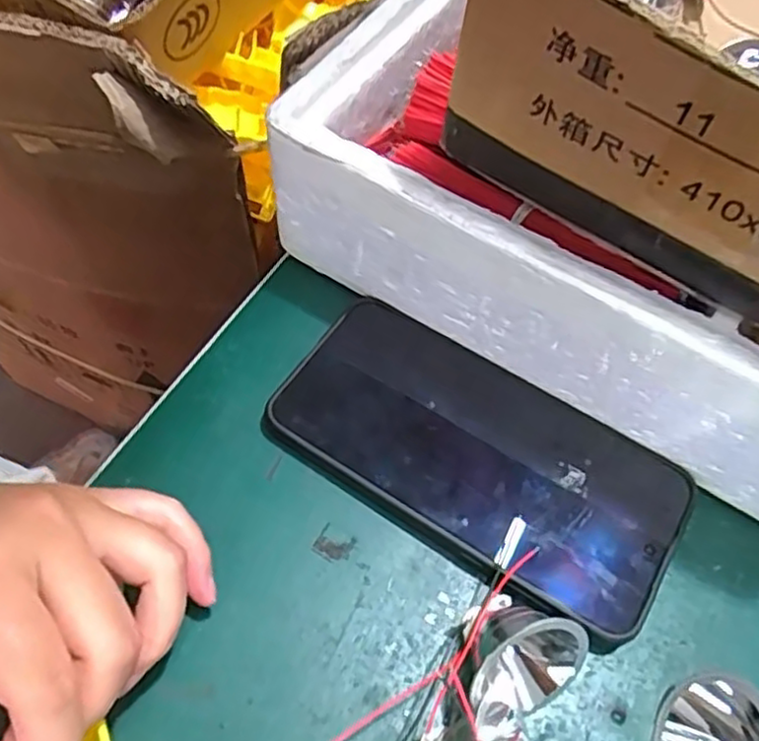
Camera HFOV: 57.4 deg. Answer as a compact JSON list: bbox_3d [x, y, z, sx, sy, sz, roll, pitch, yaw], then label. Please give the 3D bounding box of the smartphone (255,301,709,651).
[{"bbox_3d":[0.039,0.033,0.287,0.165,0.013,0.080,30,62,14],"label":"smartphone"}]

